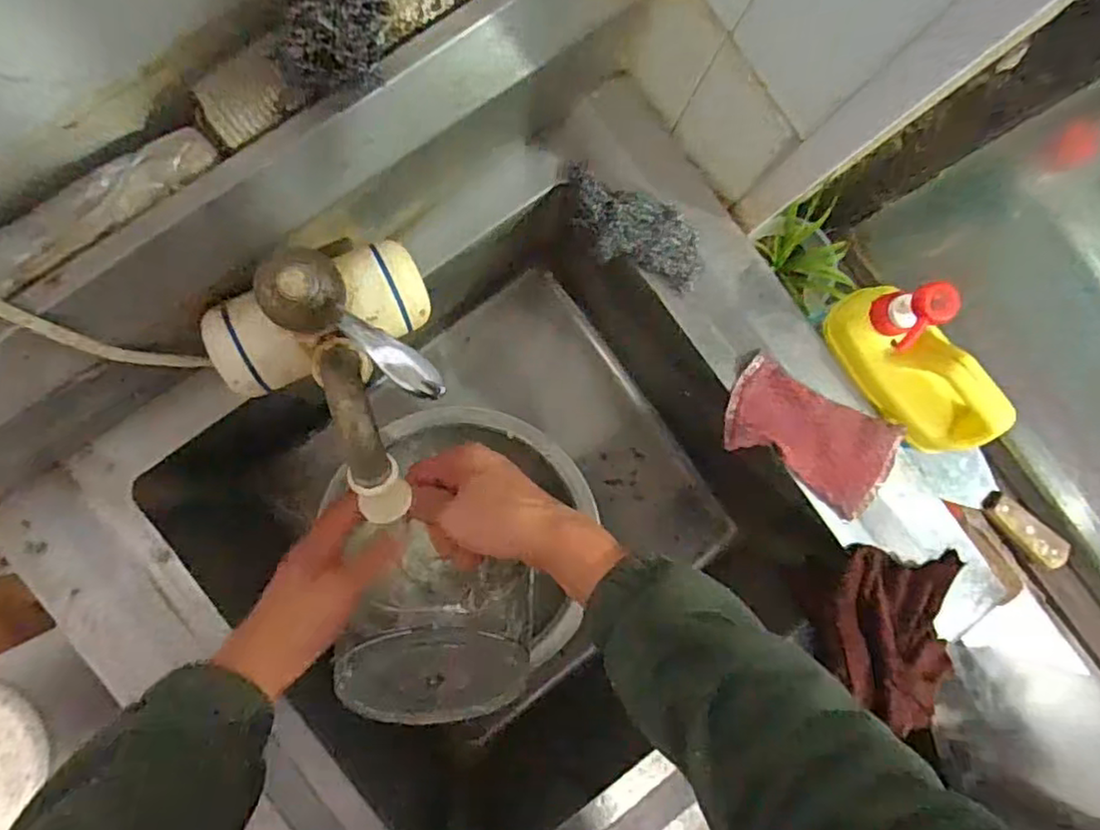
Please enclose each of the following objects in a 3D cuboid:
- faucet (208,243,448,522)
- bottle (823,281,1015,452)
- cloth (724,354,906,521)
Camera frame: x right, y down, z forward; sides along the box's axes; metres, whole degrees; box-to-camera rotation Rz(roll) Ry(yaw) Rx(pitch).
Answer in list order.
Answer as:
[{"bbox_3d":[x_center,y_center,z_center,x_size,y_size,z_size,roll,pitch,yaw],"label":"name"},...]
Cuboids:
[{"bbox_3d":[-0.132,-0.018,0.384,0.137,0.103,0.171,-15,90,-7],"label":"faucet"},{"bbox_3d":[0.283,-0.035,0.488,0.053,0.104,0.143,-35,92,-6],"label":"bottle"},{"bbox_3d":[0.211,0.019,0.532,0.138,0.011,0.081,28,106,4],"label":"cloth"}]

